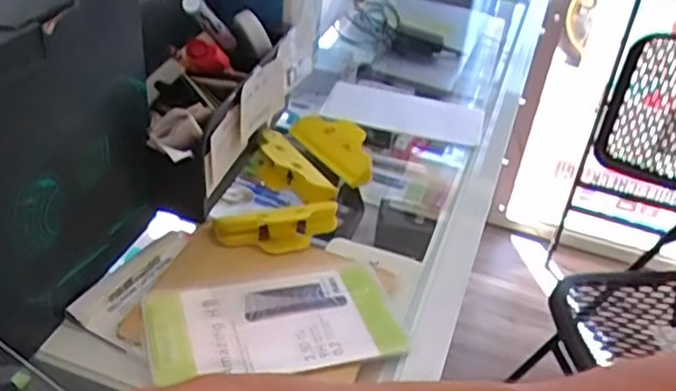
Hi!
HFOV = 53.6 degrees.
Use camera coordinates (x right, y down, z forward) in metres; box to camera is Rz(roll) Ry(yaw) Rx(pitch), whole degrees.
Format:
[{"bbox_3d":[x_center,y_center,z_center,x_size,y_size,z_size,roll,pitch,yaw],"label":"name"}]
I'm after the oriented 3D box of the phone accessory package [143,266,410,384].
[{"bbox_3d":[-0.043,0.084,0.448,0.159,0.009,0.085,-7,40,-16],"label":"phone accessory package"}]

